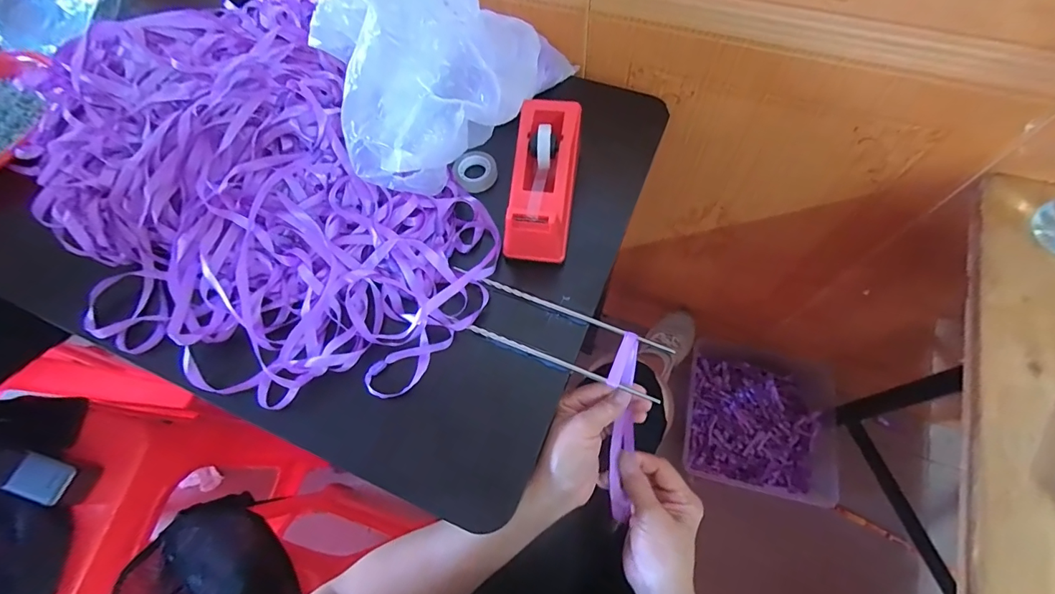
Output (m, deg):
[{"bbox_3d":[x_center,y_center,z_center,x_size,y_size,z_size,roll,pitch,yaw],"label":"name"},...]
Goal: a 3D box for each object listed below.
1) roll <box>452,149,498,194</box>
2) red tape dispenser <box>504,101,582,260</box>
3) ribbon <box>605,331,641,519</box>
[{"bbox_3d":[-0.056,-0.137,0.482,0.049,0.018,0.046,-2,66,4],"label":"roll"},{"bbox_3d":[0.017,-0.113,0.435,0.059,0.072,0.151,7,67,8],"label":"red tape dispenser"},{"bbox_3d":[0.086,0.121,0.410,0.030,0.031,0.175,2,103,3],"label":"ribbon"}]

